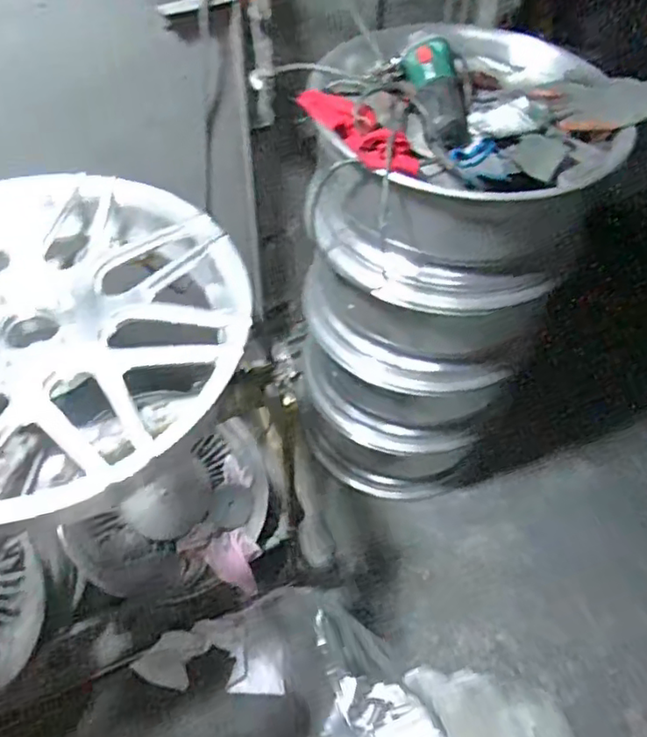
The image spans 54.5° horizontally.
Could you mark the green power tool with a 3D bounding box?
[{"bbox_3d":[0.164,-0.392,0.907,0.085,0.078,0.206,1,52,-1],"label":"green power tool"}]

